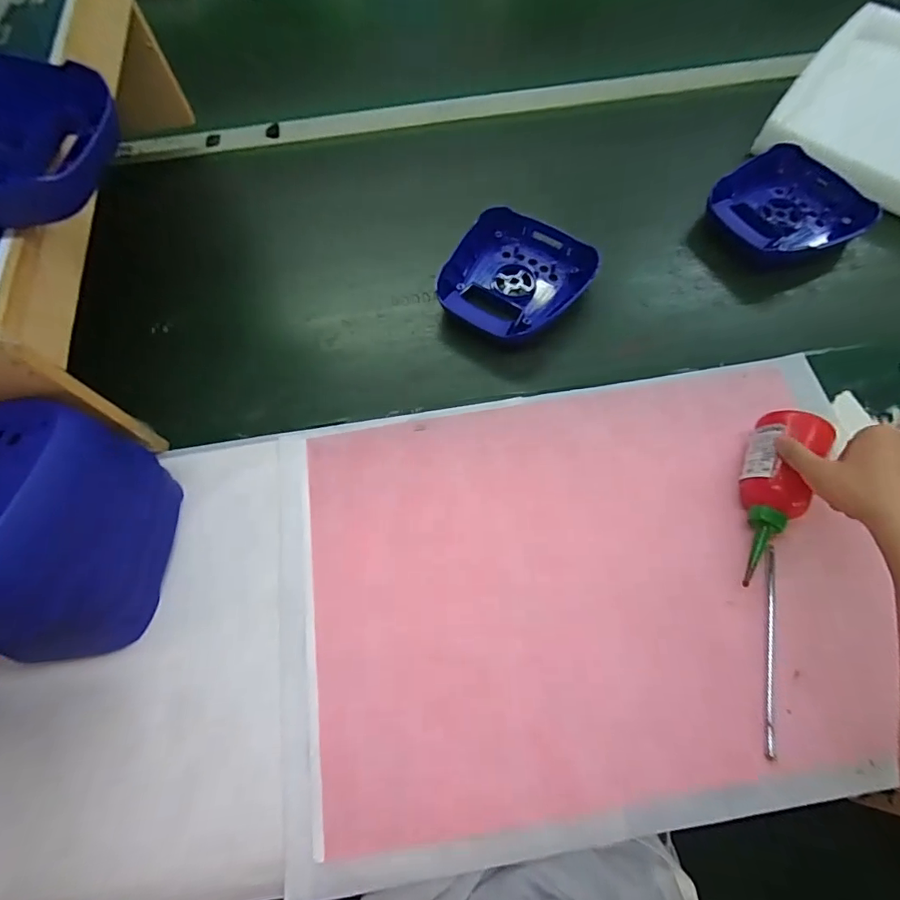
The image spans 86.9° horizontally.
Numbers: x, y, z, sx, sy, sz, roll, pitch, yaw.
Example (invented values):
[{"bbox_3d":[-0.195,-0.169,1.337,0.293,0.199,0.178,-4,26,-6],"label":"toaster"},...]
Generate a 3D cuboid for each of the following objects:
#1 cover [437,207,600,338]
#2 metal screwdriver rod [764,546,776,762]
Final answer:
[{"bbox_3d":[0.080,-0.214,0.588,0.165,0.039,0.183,30,72,13],"label":"cover"},{"bbox_3d":[0.282,0.173,0.417,0.010,0.007,0.174,11,69,7],"label":"metal screwdriver rod"}]

